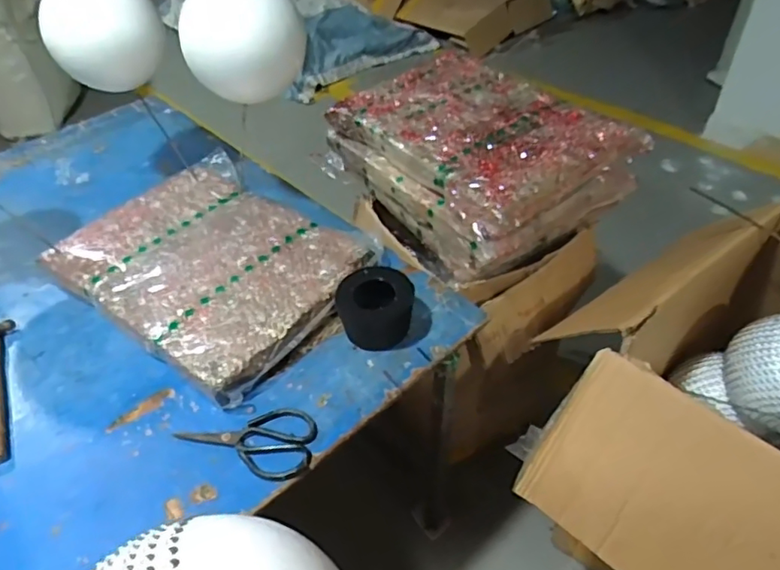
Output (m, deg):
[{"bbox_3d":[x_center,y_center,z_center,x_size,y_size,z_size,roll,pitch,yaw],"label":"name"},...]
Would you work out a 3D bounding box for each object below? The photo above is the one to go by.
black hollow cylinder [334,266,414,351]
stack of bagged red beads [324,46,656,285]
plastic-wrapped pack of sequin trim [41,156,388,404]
[{"bbox_3d":[-0.020,0.034,0.842,0.113,0.083,0.094,-3,42,4],"label":"black hollow cylinder"},{"bbox_3d":[0.165,-0.257,1.116,0.384,0.170,0.491,-28,48,-22],"label":"stack of bagged red beads"},{"bbox_3d":[-0.300,-0.050,0.969,0.503,0.060,0.383,26,51,31],"label":"plastic-wrapped pack of sequin trim"}]

